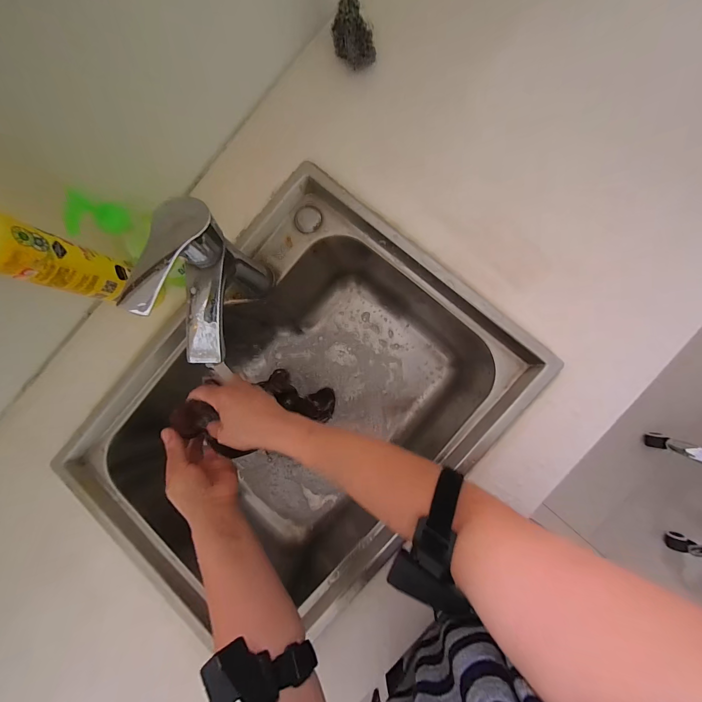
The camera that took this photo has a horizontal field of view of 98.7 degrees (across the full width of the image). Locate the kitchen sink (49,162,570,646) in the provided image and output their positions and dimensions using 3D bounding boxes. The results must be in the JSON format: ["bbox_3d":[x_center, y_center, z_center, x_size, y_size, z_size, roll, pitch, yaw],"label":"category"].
[{"bbox_3d":[-0.073,0.088,0.510,0.428,0.232,0.569,43,93,6],"label":"kitchen sink"}]

